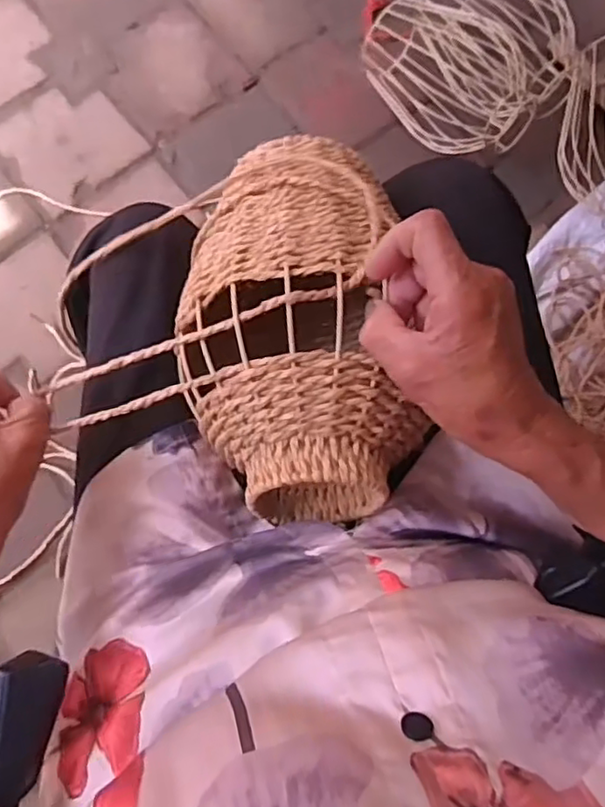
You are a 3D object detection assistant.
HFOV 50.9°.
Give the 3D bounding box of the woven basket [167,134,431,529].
[{"bbox_3d":[-0.005,-0.059,0.394,0.126,0.093,0.254,-4,79,-2],"label":"woven basket"}]

